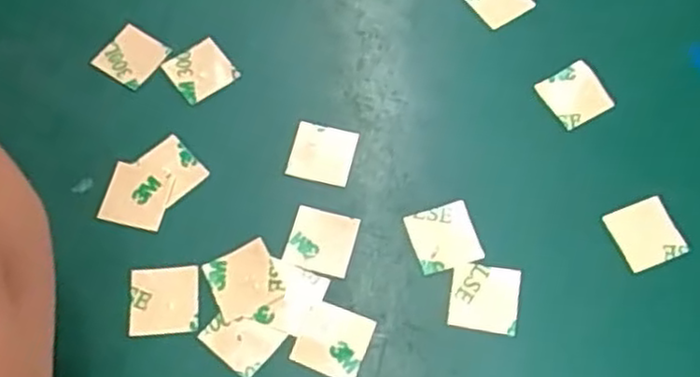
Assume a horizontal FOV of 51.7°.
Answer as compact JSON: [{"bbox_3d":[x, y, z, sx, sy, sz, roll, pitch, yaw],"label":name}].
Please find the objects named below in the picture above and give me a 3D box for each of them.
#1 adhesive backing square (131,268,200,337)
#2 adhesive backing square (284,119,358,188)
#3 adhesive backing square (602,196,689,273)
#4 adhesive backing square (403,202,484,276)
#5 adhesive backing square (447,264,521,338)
[{"bbox_3d":[-0.042,0.026,0.164,0.015,0.004,0.015,-3,66,-4],"label":"adhesive backing square"},{"bbox_3d":[-0.007,-0.008,0.181,0.015,0.004,0.015,15,71,-1],"label":"adhesive backing square"},{"bbox_3d":[0.071,0.010,0.171,0.016,0.004,0.015,-20,67,-10],"label":"adhesive backing square"},{"bbox_3d":[0.022,0.012,0.171,0.015,0.004,0.015,-16,65,-5],"label":"adhesive backing square"},{"bbox_3d":[0.031,0.025,0.166,0.015,0.004,0.015,8,70,5],"label":"adhesive backing square"}]

